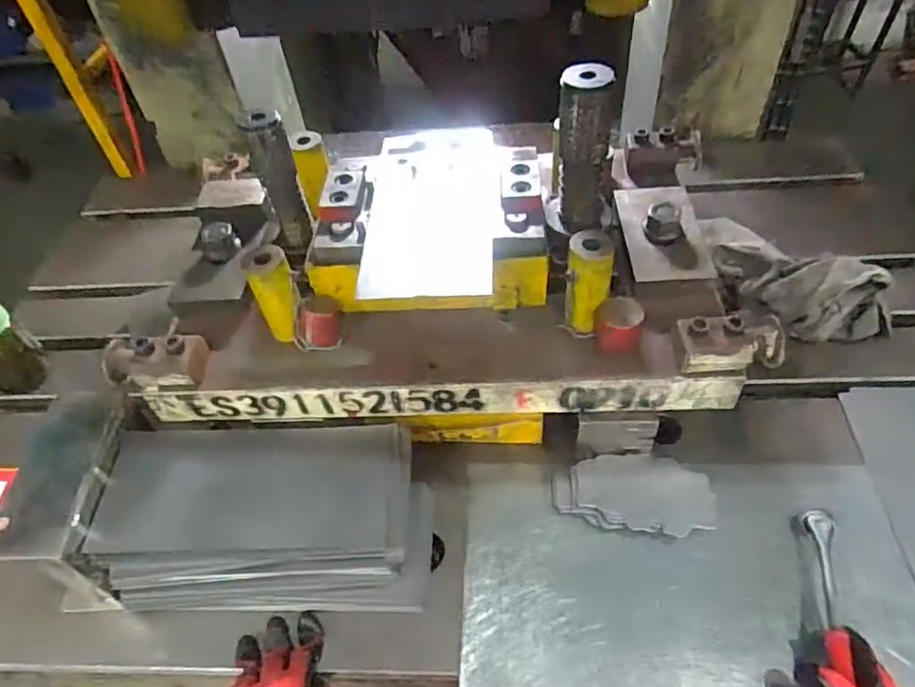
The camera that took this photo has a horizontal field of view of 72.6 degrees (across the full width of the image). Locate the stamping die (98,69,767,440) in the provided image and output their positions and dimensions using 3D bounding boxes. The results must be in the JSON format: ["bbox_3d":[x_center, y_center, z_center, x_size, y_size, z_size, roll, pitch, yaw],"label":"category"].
[{"bbox_3d":[-0.029,-0.085,0.640,0.598,0.239,0.295,-4,48,3],"label":"stamping die"}]

